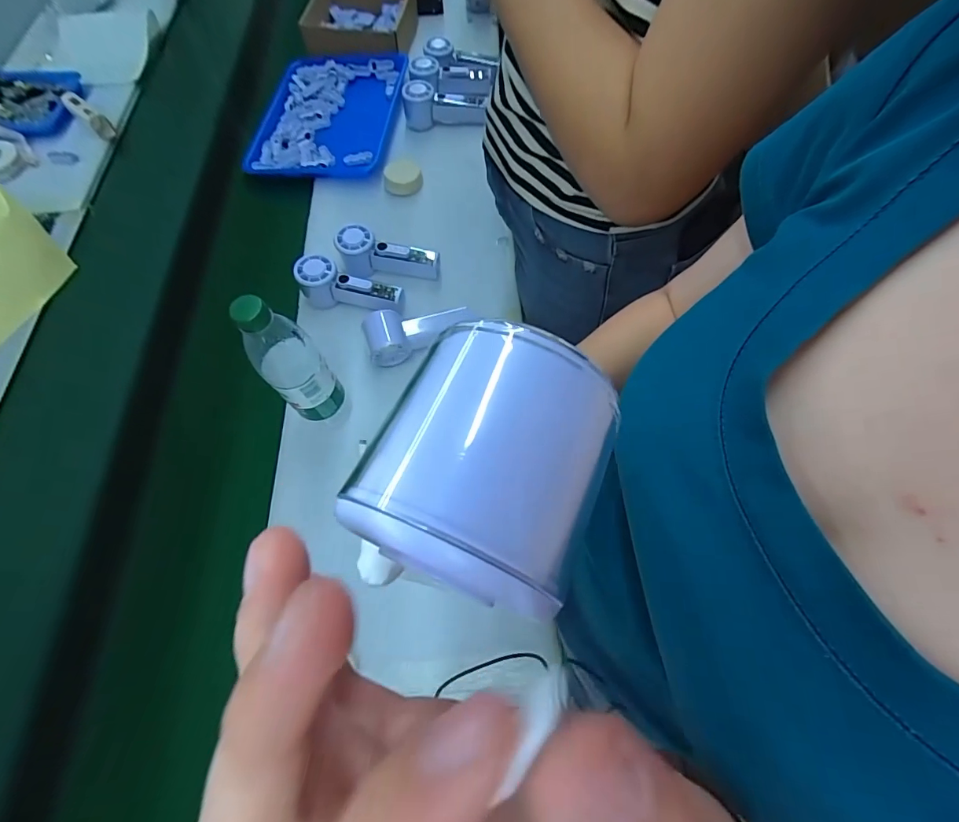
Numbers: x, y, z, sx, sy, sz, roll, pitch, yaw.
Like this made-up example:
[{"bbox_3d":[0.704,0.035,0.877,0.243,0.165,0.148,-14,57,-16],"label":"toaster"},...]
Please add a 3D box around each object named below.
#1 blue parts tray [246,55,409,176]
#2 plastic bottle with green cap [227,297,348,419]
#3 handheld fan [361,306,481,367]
[{"bbox_3d":[-0.277,-0.559,0.836,0.256,0.042,0.314,4,64,4],"label":"blue parts tray"},{"bbox_3d":[-0.203,-0.052,0.480,0.062,0.188,0.053,-40,70,-16],"label":"plastic bottle with green cap"},{"bbox_3d":[-0.077,-0.110,0.620,0.156,0.064,0.057,-17,65,-6],"label":"handheld fan"}]

